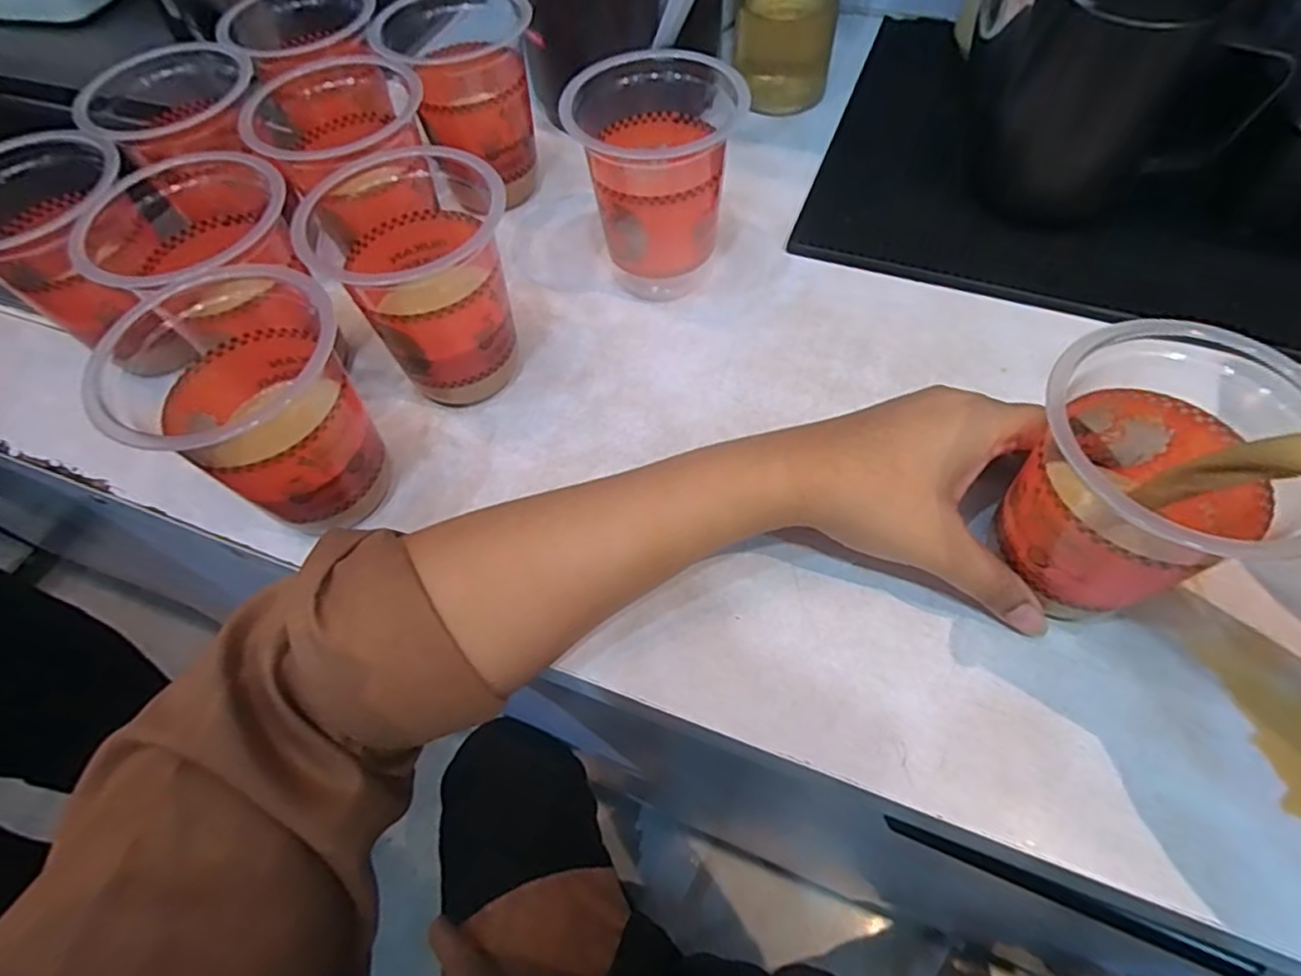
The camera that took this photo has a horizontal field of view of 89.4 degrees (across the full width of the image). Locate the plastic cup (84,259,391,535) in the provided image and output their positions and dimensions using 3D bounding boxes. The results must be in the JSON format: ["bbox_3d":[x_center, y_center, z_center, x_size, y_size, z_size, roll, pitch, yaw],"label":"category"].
[{"bbox_3d":[-0.168,-0.030,0.297,0.088,0.107,0.105,-39,64,-17],"label":"plastic cup"}]

